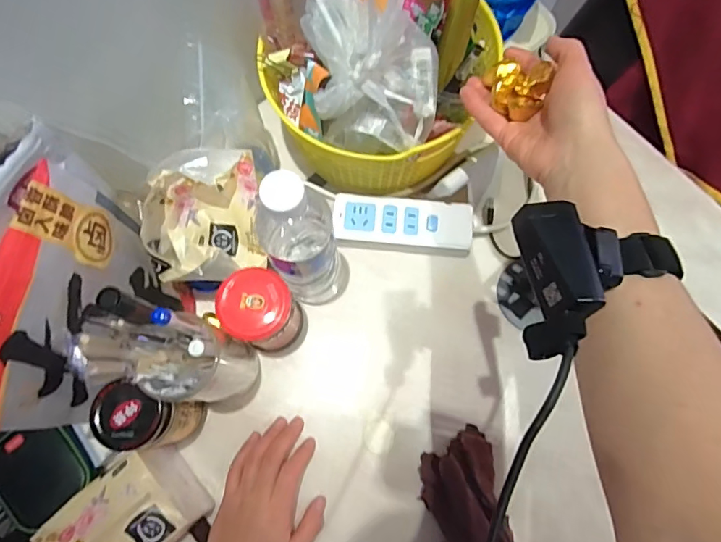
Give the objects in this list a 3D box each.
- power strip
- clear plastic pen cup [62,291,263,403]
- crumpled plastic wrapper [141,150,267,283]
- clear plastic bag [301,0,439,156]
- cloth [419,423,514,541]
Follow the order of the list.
[{"bbox_3d":[0.048,-0.052,0.542,0.150,0.031,0.060,2,74,0],"label":"power strip"},{"bbox_3d":[-0.145,0.076,0.401,0.069,0.249,0.060,13,74,3],"label":"clear plastic pen cup"},{"bbox_3d":[-0.140,-0.045,0.434,0.116,0.085,0.090,-22,75,-6],"label":"crumpled plastic wrapper"},{"bbox_3d":[0.010,-0.193,0.405,0.116,0.133,0.135,-2,74,-1],"label":"clear plastic bag"},{"bbox_3d":[0.107,0.248,0.463,0.075,0.039,0.171,-8,74,-3],"label":"cloth"}]

